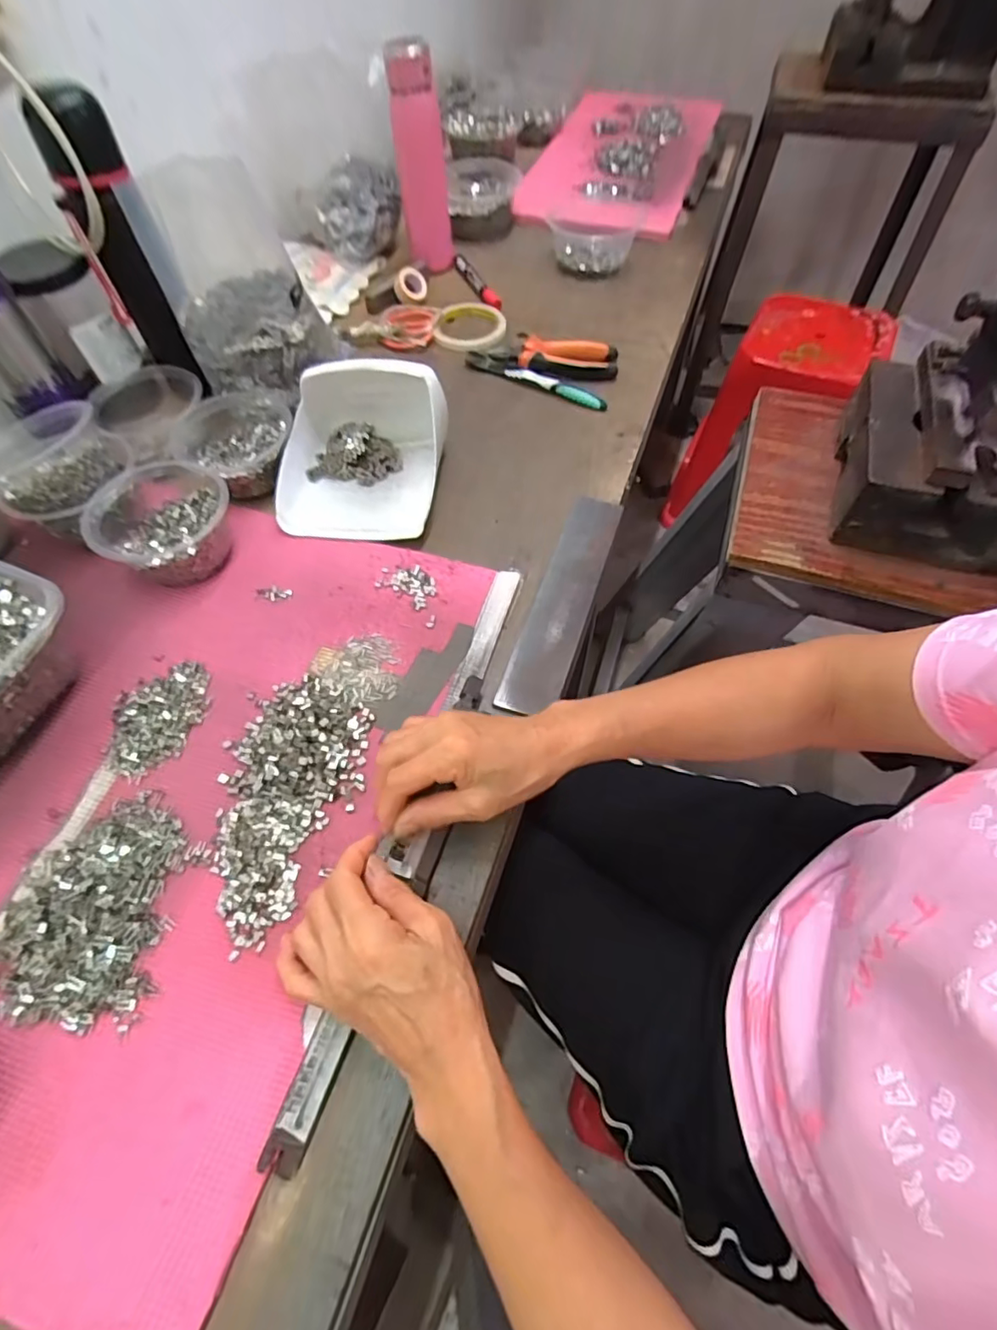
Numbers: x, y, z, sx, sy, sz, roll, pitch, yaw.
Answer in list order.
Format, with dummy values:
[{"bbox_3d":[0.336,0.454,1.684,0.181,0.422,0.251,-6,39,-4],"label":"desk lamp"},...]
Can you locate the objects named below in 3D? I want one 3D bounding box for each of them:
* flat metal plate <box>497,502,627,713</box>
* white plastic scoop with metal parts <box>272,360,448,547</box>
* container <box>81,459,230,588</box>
[{"bbox_3d":[0.060,-0.064,0.504,0.049,0.008,0.240,17,61,9],"label":"flat metal plate"},{"bbox_3d":[-0.137,-0.219,0.551,0.152,0.084,0.178,5,59,2],"label":"white plastic scoop with metal parts"},{"bbox_3d":[-0.296,-0.126,0.509,0.112,0.057,0.110,0,59,-1],"label":"container"}]

